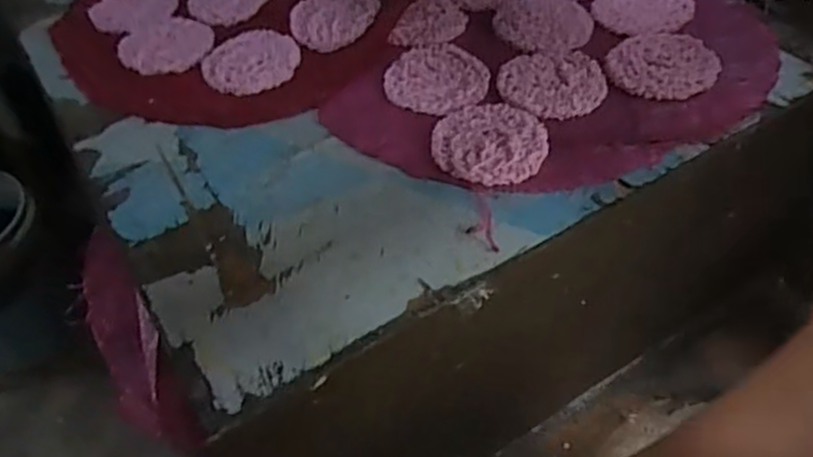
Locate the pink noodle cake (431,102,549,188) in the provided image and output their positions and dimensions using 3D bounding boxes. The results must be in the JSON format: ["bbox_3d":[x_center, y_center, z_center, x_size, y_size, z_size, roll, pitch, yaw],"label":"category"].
[{"bbox_3d":[0.058,-0.061,0.489,0.076,0.007,0.081,4,50,6],"label":"pink noodle cake"}]

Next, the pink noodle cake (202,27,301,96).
[{"bbox_3d":[-0.130,-0.142,0.582,0.078,0.004,0.084,-1,50,2],"label":"pink noodle cake"}]

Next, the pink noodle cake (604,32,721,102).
[{"bbox_3d":[0.195,-0.124,0.535,0.077,0.007,0.078,-1,50,2],"label":"pink noodle cake"}]

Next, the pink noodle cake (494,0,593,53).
[{"bbox_3d":[0.114,-0.172,0.585,0.077,0.004,0.083,1,50,4],"label":"pink noodle cake"}]

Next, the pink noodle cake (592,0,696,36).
[{"bbox_3d":[0.198,-0.187,0.592,0.078,0.004,0.079,23,55,20],"label":"pink noodle cake"}]

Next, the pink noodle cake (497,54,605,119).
[{"bbox_3d":[0.109,-0.109,0.528,0.075,0.004,0.073,-1,50,2],"label":"pink noodle cake"}]

